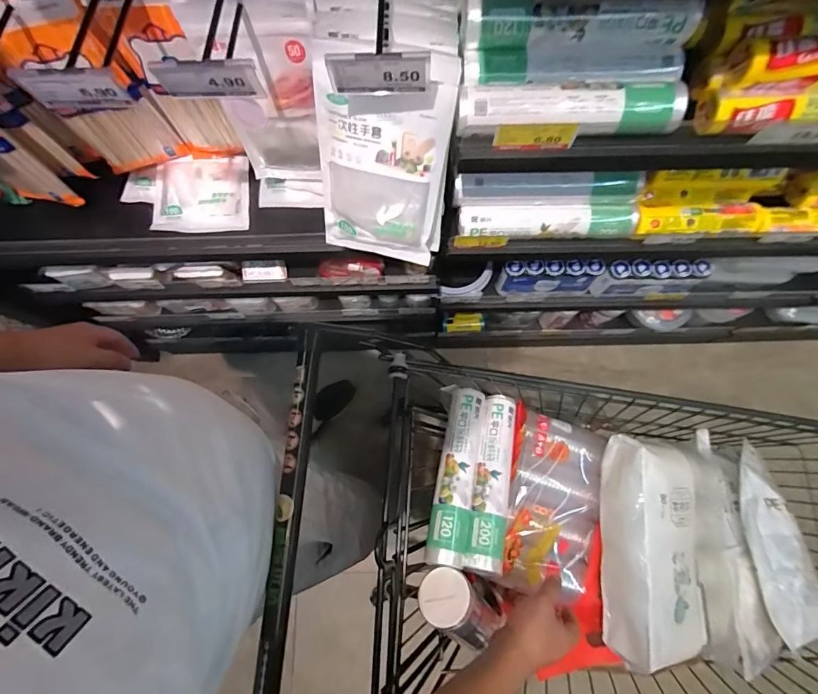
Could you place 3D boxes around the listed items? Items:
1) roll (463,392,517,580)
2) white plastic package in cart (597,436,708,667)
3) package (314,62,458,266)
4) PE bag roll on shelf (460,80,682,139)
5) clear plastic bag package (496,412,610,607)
[{"bbox_3d":[0.125,0.193,0.621,0.059,0.041,0.254,12,59,5],"label":"roll"},{"bbox_3d":[0.348,0.281,0.604,0.148,0.090,0.290,6,80,-24],"label":"white plastic package in cart"},{"bbox_3d":[-0.041,-0.215,0.550,0.156,0.238,0.020,14,52,6],"label":"package"},{"bbox_3d":[0.187,-0.276,0.489,0.255,0.038,0.042,1,75,2],"label":"PE bag roll on shelf"},{"bbox_3d":[0.220,0.233,0.632,0.132,0.039,0.243,12,76,5],"label":"clear plastic bag package"}]

